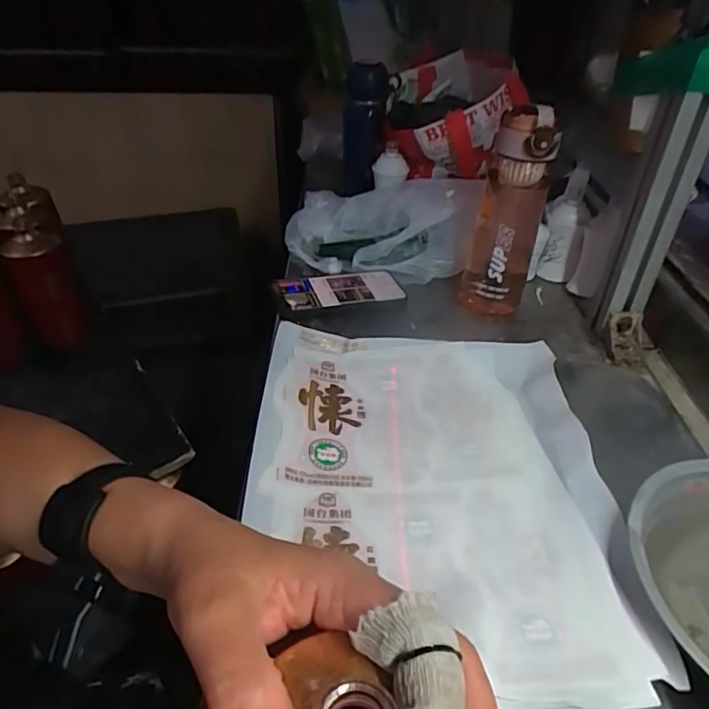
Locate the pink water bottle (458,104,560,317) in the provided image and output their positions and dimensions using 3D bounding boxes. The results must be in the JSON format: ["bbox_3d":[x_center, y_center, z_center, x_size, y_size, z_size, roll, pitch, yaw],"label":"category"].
[{"bbox_3d":[0.180,-0.164,0.635,0.083,0.228,0.079,6,40,9],"label":"pink water bottle"}]

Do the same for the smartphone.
[{"bbox_3d":[-0.016,-0.081,0.682,0.156,0.013,0.073,-8,39,-22],"label":"smartphone"}]

